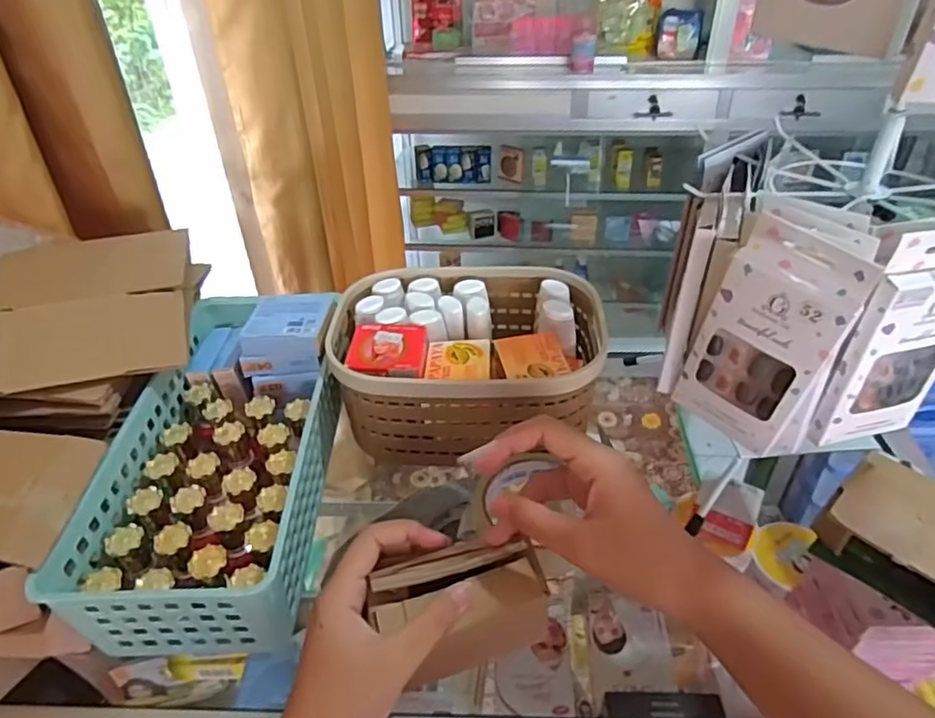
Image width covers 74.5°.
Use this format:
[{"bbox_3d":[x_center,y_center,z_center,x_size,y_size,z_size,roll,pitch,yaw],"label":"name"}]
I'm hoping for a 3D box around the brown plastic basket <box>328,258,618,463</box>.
[{"bbox_3d":[0.000,-0.003,0.518,0.213,0.085,0.163,-5,37,-4],"label":"brown plastic basket"}]

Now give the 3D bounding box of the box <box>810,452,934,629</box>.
[{"bbox_3d":[0.290,0.121,0.398,0.067,0.059,0.099,-30,45,-32],"label":"box"}]

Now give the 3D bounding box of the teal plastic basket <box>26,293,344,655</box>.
[{"bbox_3d":[-0.173,0.058,0.458,0.133,0.091,0.282,-1,37,1],"label":"teal plastic basket"}]

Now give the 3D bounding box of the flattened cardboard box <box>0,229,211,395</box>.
[{"bbox_3d":[-0.310,-0.056,0.505,0.155,0.033,0.211,-11,38,-12],"label":"flattened cardboard box"}]

